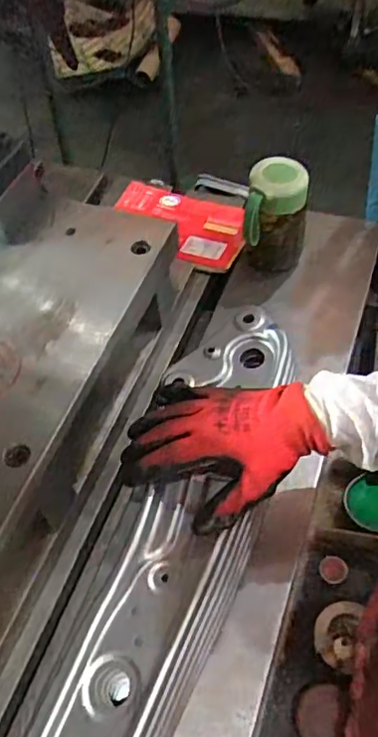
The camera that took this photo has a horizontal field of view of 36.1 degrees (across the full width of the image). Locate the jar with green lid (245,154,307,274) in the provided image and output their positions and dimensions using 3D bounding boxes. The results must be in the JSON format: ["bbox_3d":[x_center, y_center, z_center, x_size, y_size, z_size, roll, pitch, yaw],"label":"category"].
[{"bbox_3d":[0.101,-0.175,0.669,0.063,0.114,0.066,-3,54,3],"label":"jar with green lid"}]

